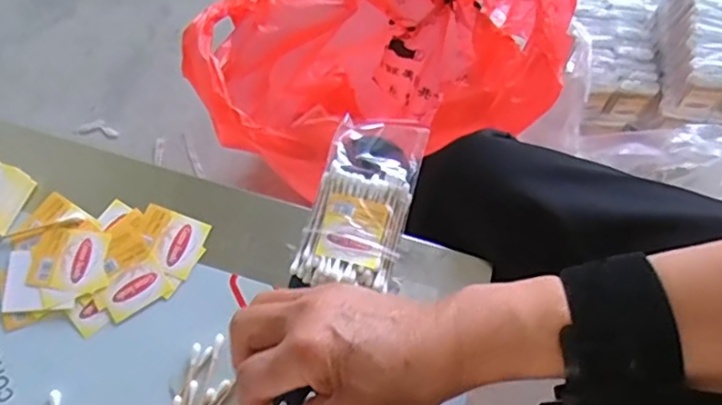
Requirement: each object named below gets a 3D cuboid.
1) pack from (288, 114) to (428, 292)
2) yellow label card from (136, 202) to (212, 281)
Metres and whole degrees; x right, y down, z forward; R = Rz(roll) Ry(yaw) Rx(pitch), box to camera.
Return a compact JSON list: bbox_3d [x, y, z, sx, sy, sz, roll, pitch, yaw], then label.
[{"bbox_3d":[0.001,-0.003,0.406,0.060,0.013,0.119,15,66,3],"label":"pack"},{"bbox_3d":[-0.125,0.024,0.396,0.043,0.004,0.039,20,69,5],"label":"yellow label card"}]

